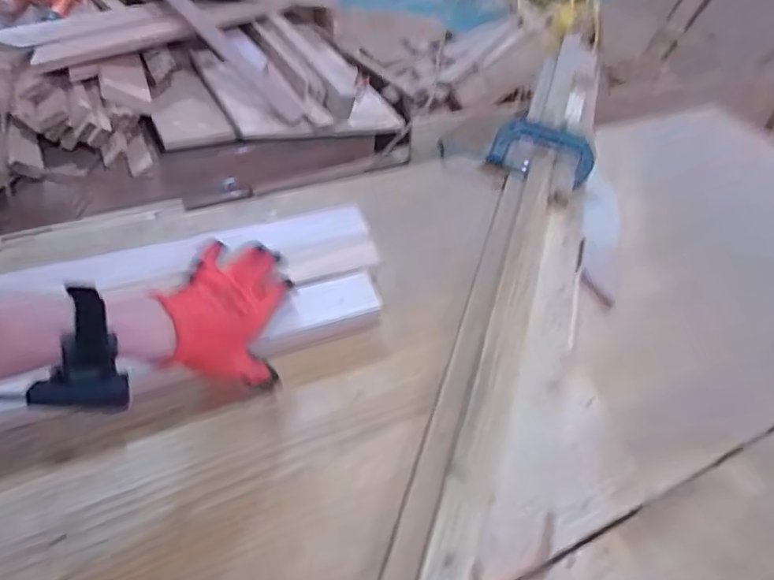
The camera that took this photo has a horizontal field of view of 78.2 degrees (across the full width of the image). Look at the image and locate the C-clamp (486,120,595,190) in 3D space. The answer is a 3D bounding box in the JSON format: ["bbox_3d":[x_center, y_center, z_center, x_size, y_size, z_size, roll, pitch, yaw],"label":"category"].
[{"bbox_3d":[0.270,-0.237,0.828,0.174,0.044,0.105,20,50,11],"label":"C-clamp"}]

